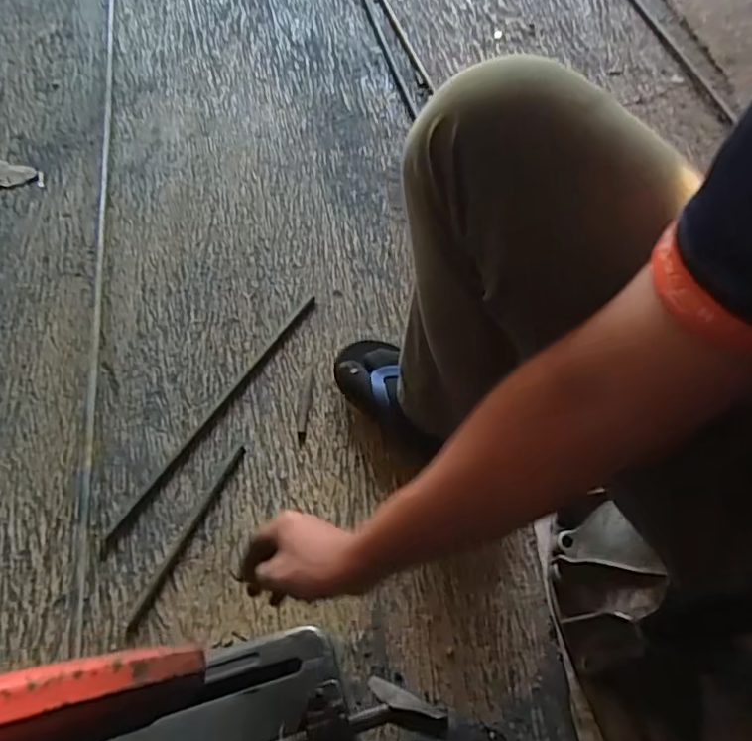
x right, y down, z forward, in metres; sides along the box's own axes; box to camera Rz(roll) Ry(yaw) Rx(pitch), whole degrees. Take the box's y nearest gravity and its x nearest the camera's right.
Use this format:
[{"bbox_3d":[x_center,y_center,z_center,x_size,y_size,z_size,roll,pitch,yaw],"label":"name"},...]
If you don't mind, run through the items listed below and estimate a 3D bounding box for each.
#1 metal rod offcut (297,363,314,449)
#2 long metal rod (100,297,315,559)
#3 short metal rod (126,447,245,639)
[{"bbox_3d":[-0.091,0.043,0.751,0.013,0.004,0.112,5,60,0],"label":"metal rod offcut"},{"bbox_3d":[-0.198,0.052,0.742,0.017,0.007,0.411,29,63,13],"label":"long metal rod"},{"bbox_3d":[-0.211,0.185,0.664,0.008,0.005,0.229,24,62,10],"label":"short metal rod"}]

